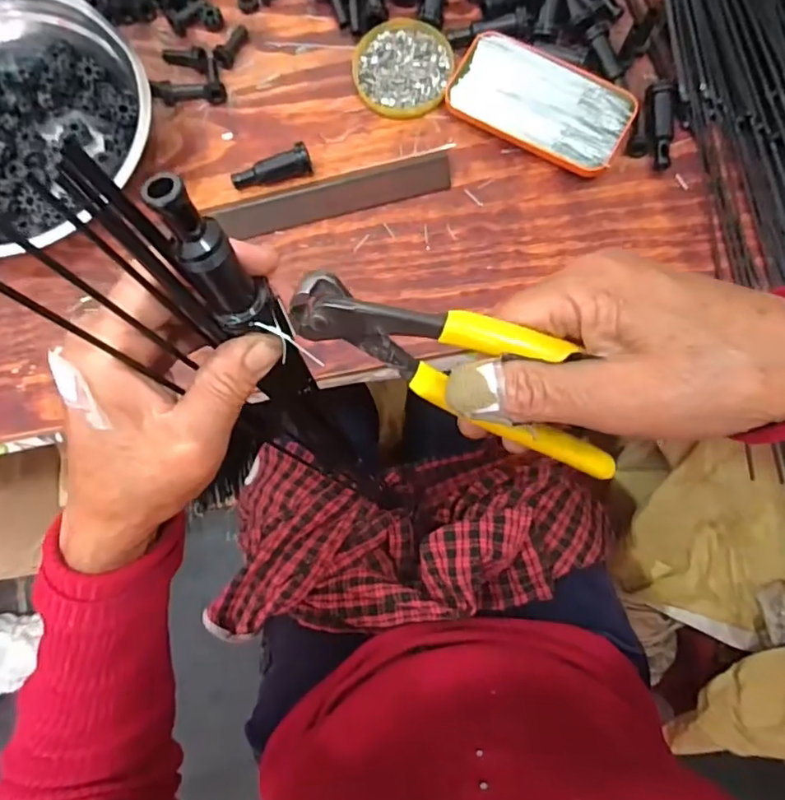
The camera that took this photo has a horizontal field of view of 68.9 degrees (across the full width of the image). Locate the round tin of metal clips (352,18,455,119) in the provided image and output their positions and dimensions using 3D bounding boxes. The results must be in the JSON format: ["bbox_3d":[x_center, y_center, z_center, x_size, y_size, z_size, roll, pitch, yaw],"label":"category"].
[{"bbox_3d":[0.009,-0.283,0.485,0.081,0.011,0.086,0,80,2],"label":"round tin of metal clips"}]

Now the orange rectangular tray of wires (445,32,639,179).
[{"bbox_3d":[0.121,-0.241,0.463,0.143,0.015,0.074,31,83,7],"label":"orange rectangular tray of wires"}]

